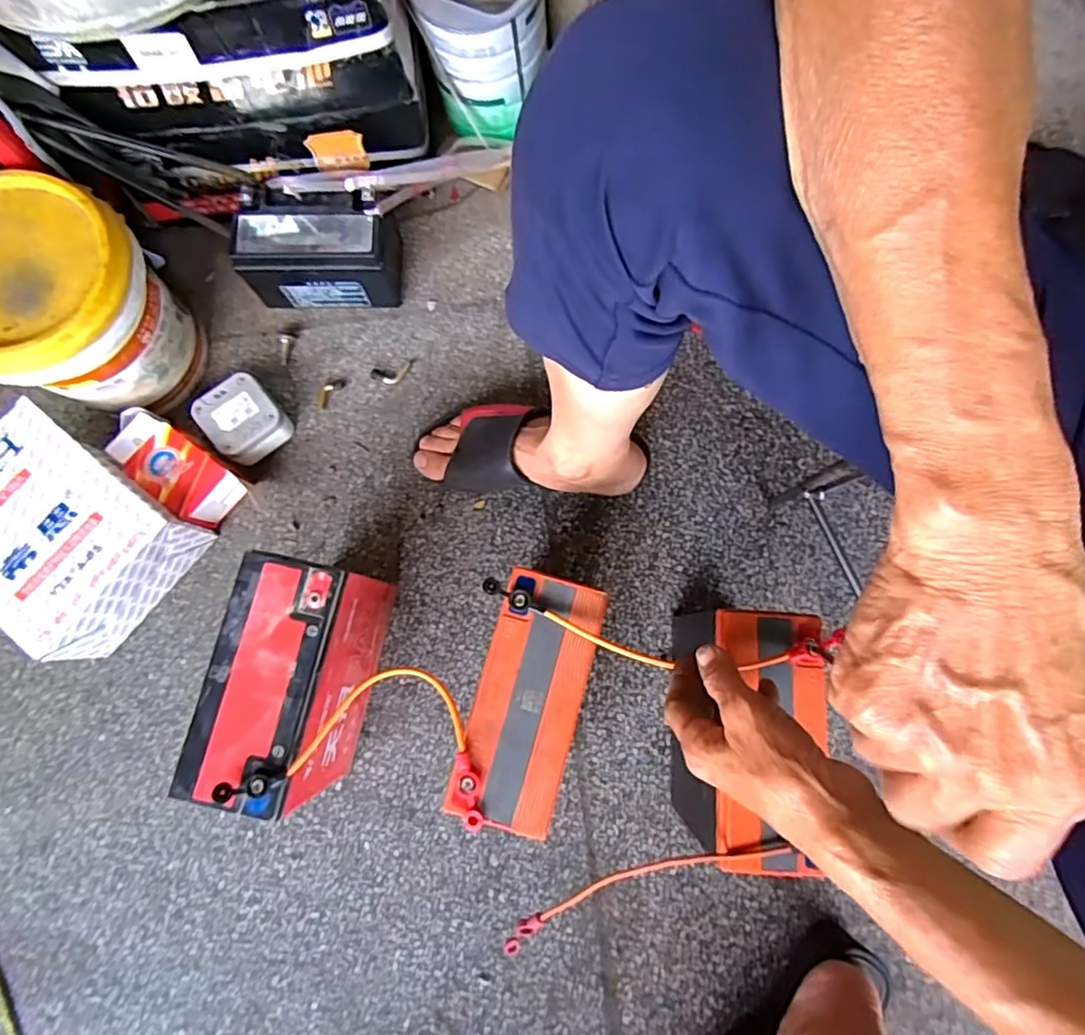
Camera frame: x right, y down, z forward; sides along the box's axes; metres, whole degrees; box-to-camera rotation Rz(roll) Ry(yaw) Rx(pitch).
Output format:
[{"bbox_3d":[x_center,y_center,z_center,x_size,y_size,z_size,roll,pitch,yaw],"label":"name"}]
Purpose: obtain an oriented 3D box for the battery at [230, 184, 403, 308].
[{"bbox_3d":[-0.230,-0.279,0.625,0.153,0.103,0.087,0,78,-1],"label":"battery"}]

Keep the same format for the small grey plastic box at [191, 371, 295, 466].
[{"bbox_3d":[-0.308,-0.101,0.614,0.070,0.046,0.075,-40,81,-8],"label":"small grey plastic box"}]

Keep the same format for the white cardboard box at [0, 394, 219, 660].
[{"bbox_3d":[-0.452,0.013,0.572,0.189,0.099,0.154,39,81,7],"label":"white cardboard box"}]

